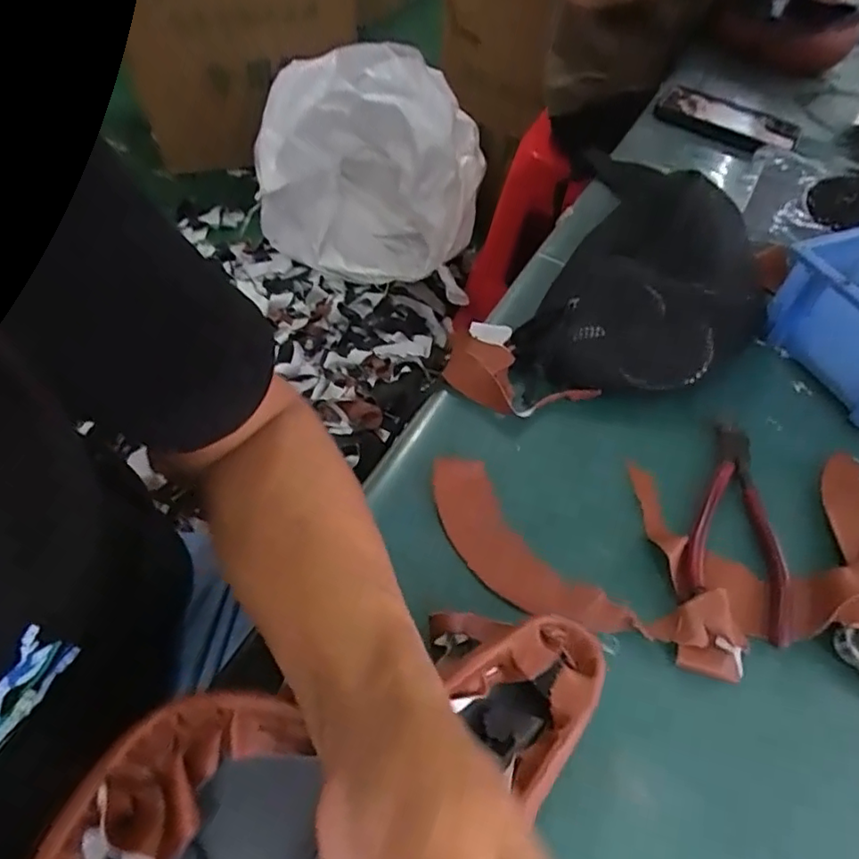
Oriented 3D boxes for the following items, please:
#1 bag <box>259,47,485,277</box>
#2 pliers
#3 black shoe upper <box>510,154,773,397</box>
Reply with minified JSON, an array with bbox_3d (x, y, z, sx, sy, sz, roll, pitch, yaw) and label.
[{"bbox_3d":[-0.169,-0.635,1.382,0.466,0.372,0.539,-8,55,-12],"label":"bag"},{"bbox_3d":[0.193,0.051,0.365,0.060,0.021,0.141,20,54,9],"label":"pliers"},{"bbox_3d":[0.179,-0.118,0.463,0.170,0.066,0.244,21,54,9],"label":"black shoe upper"}]

